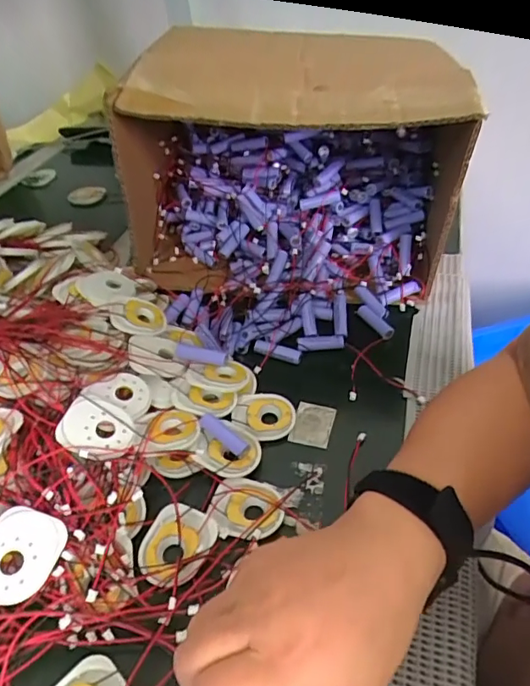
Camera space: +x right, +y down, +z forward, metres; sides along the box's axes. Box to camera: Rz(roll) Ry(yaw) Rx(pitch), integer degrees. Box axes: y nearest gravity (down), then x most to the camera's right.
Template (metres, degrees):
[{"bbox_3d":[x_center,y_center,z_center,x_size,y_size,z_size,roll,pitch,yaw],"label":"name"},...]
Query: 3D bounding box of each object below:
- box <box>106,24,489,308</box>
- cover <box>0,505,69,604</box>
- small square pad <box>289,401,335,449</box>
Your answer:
[{"bbox_3d":[0.026,-0.208,0.583,0.363,0.253,0.250,-2,41,4],"label":"box"},{"bbox_3d":[-0.162,0.142,0.333,0.048,0.010,0.058,14,61,-1],"label":"cover"},{"bbox_3d":[0.044,0.075,0.460,0.035,0.005,0.045,8,46,14],"label":"small square pad"}]

